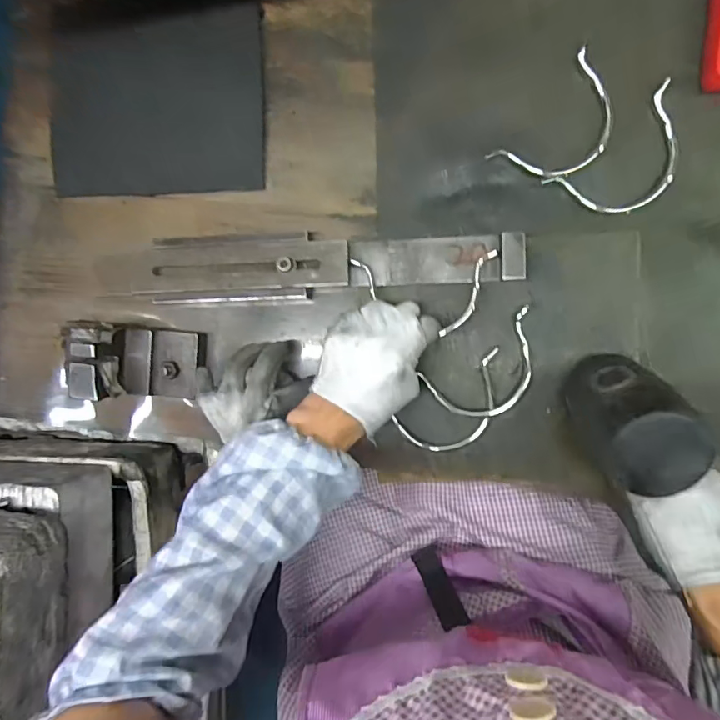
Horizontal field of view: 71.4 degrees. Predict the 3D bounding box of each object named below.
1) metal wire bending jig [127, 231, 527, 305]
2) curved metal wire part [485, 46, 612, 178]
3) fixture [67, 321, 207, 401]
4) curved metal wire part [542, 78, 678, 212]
[{"bbox_3d":[-0.032,-0.084,0.445,0.336,0.027,0.059,-1,93,7],"label":"metal wire bending jig"},{"bbox_3d":[0.173,-0.193,0.423,0.069,0.005,0.112,42,98,3],"label":"curved metal wire part"},{"bbox_3d":[-0.195,0.002,0.445,0.091,0.079,0.061,7,94,7],"label":"fixture"},{"bbox_3d":[0.226,-0.164,0.421,0.121,0.010,0.070,-40,89,8],"label":"curved metal wire part"}]

